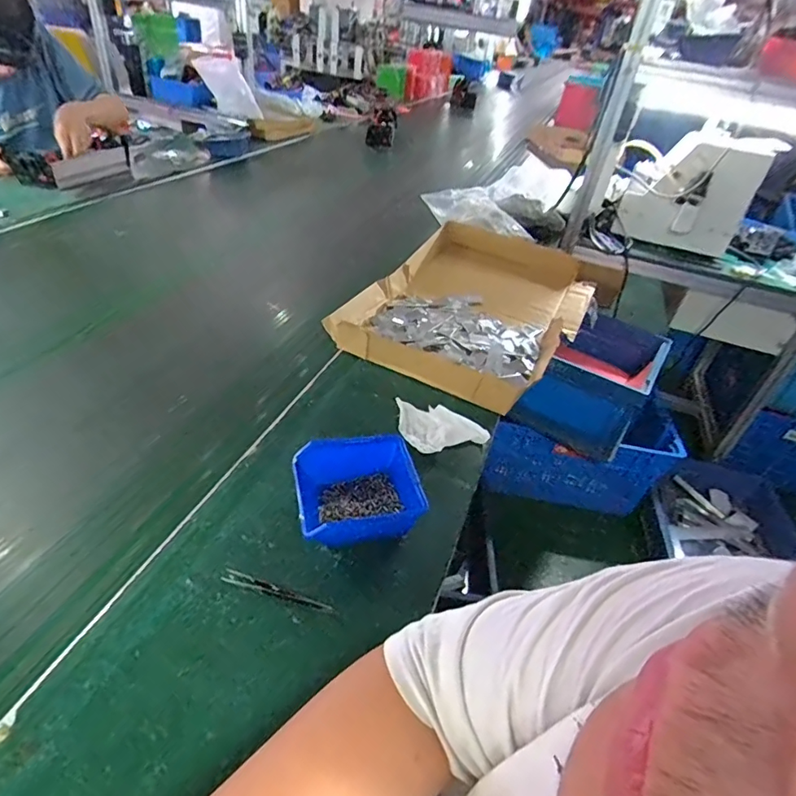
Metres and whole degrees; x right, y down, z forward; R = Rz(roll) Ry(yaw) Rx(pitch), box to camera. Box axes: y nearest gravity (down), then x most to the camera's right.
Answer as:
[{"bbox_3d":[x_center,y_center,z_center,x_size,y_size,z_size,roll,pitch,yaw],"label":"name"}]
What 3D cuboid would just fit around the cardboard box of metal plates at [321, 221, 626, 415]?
[{"bbox_3d":[0.136,-0.193,0.955,0.378,0.085,0.517,26,42,21],"label":"cardboard box of metal plates"}]

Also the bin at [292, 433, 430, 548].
[{"bbox_3d":[-0.043,0.107,0.569,0.141,0.067,0.134,-6,41,-17],"label":"bin"}]

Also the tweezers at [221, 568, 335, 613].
[{"bbox_3d":[-0.120,0.193,0.492,0.116,0.004,0.015,17,40,12],"label":"tweezers"}]

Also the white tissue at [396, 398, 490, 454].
[{"bbox_3d":[0.051,0.030,0.718,0.119,0.020,0.119,-16,44,-27],"label":"white tissue"}]

